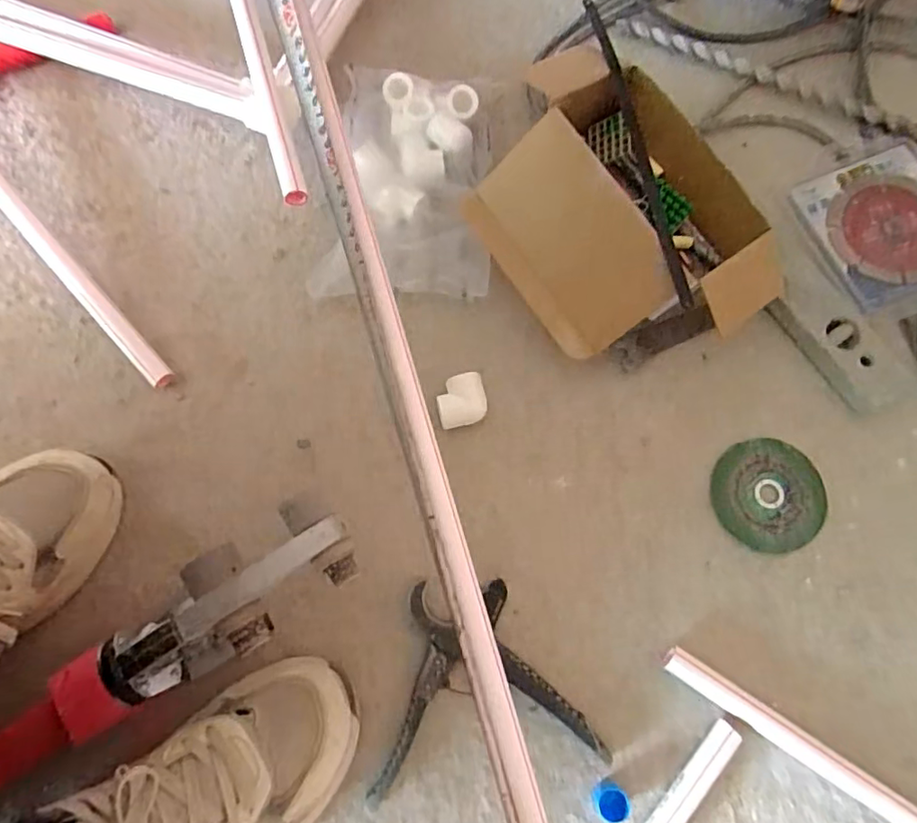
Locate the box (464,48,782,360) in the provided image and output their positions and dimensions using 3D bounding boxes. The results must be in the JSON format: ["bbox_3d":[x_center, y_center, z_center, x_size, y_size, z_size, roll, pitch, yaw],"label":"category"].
[{"bbox_3d":[0.130,-0.166,0.500,0.196,0.092,0.269,-34,79,-7],"label":"box"}]

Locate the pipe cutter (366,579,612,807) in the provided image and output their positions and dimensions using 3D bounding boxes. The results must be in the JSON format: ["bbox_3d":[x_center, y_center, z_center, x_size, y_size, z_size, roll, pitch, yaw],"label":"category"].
[{"bbox_3d":[0.008,0.209,0.458,0.177,0.016,0.148,-13,77,-2],"label":"pipe cutter"}]

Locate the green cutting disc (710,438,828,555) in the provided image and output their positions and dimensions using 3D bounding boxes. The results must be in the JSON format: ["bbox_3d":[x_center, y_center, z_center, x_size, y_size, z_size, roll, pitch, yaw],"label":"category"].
[{"bbox_3d":[0.265,0.071,0.495,0.092,0.007,0.092,2,77,1],"label":"green cutting disc"}]

